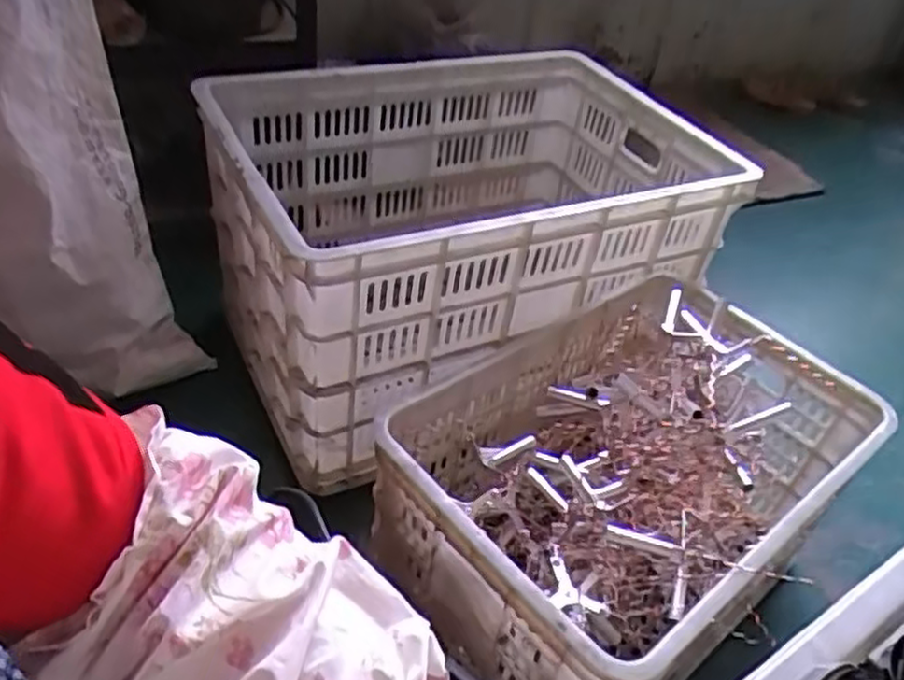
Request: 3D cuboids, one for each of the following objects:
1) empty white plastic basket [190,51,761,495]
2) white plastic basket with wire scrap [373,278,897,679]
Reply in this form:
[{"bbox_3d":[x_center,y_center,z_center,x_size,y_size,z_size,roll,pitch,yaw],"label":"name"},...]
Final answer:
[{"bbox_3d":[0.011,-0.158,1.061,0.661,0.327,0.496,-23,49,-31],"label":"empty white plastic basket"},{"bbox_3d":[0.193,0.147,0.843,0.515,0.238,0.369,-28,52,-34],"label":"white plastic basket with wire scrap"}]

